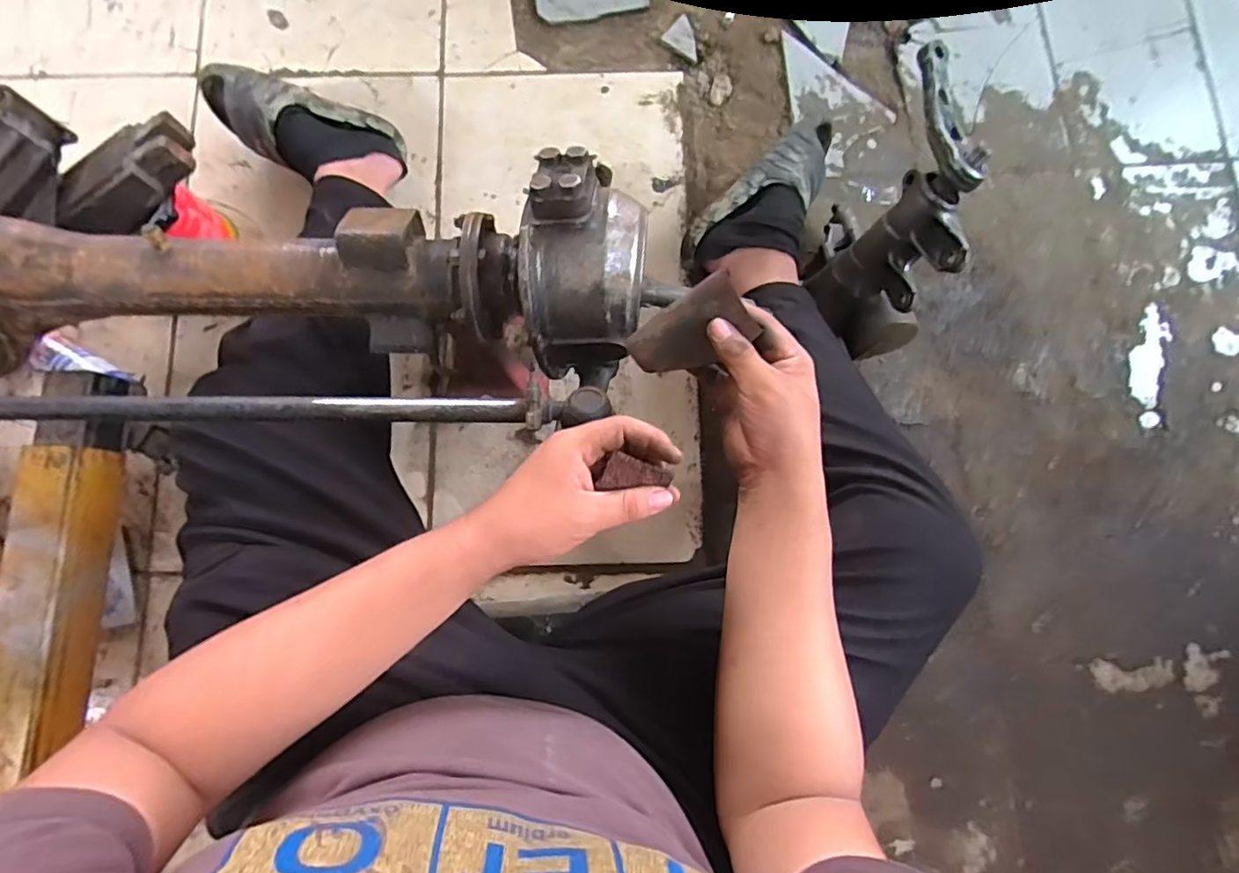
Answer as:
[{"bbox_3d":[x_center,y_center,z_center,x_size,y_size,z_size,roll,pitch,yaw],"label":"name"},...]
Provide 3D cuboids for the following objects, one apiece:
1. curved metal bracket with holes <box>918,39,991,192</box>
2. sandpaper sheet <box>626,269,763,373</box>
[{"bbox_3d":[0.355,-0.347,0.633,0.033,0.029,0.170,-11,81,-2],"label":"curved metal bracket with holes"},{"bbox_3d":[0.055,-0.079,0.456,0.100,0.008,0.051,-34,102,33],"label":"sandpaper sheet"}]

